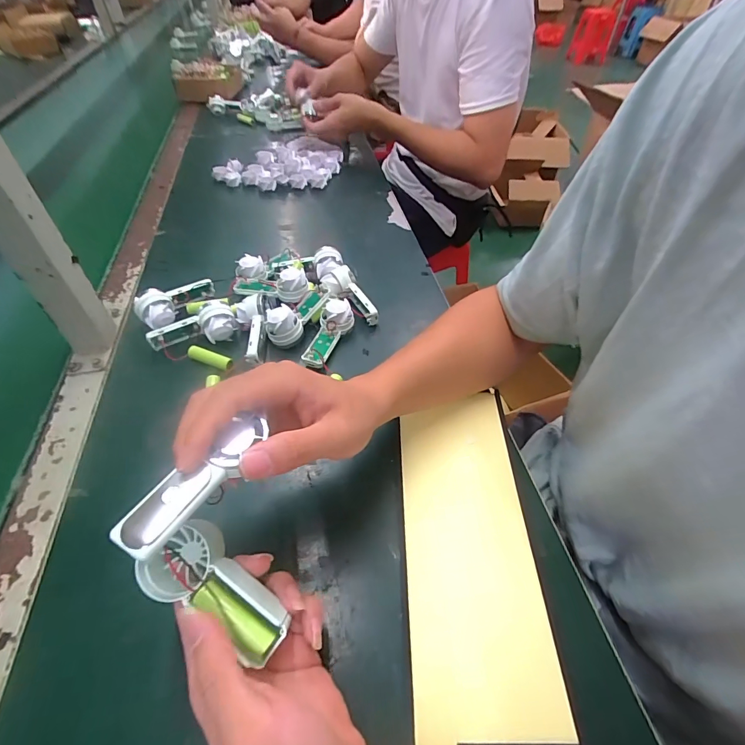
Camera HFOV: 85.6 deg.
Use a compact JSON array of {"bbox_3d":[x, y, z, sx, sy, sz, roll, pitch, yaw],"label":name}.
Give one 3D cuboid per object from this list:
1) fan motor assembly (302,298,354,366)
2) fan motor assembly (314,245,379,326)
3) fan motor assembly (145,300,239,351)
[{"bbox_3d":[-0.051,-0.045,0.459,0.035,0.026,0.088,18,67,13],"label":"fan motor assembly"},{"bbox_3d":[-0.040,-0.109,0.513,0.044,0.043,0.129,-19,53,-18],"label":"fan motor assembly"},{"bbox_3d":[-0.201,-0.052,0.454,0.092,0.029,0.040,-14,71,-9],"label":"fan motor assembly"}]

